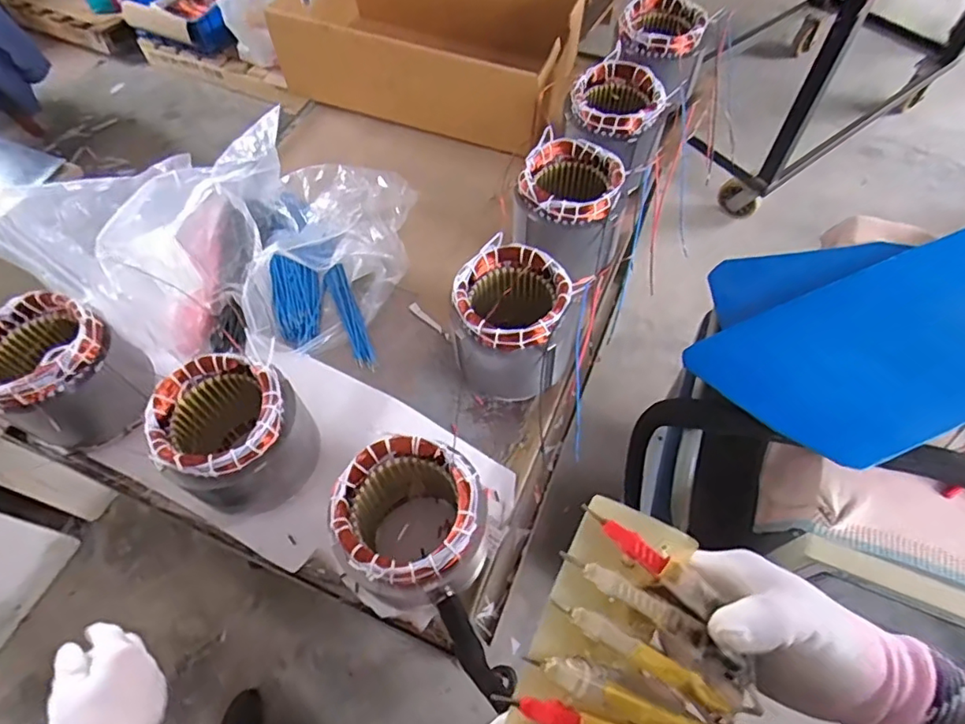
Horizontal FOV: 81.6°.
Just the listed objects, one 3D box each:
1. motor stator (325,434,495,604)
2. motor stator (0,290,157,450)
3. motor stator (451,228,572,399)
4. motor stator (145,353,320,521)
[{"bbox_3d":[-0.070,0.170,0.587,0.138,0.154,0.134,-1,60,1],"label":"motor stator"},{"bbox_3d":[-0.521,0.013,0.696,0.141,0.145,0.147,28,64,17],"label":"motor stator"},{"bbox_3d":[0.034,-0.045,0.722,0.143,0.162,0.148,-4,60,0],"label":"motor stator"},{"bbox_3d":[-0.273,0.086,0.640,0.141,0.140,0.140,-1,60,1],"label":"motor stator"}]

